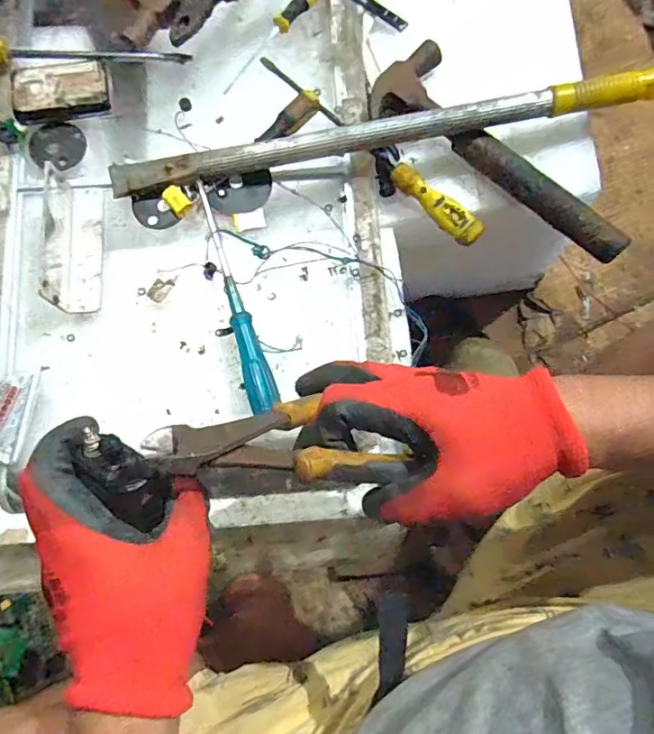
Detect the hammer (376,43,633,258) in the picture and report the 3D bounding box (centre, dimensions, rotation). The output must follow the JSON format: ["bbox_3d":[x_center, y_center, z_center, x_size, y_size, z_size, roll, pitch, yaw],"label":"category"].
[{"bbox_3d":[0.180,-0.224,0.521,0.305,0.052,0.095,42,81,7],"label":"hammer"}]

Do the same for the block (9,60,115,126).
[{"bbox_3d":[-0.274,-0.286,0.529,0.094,0.017,0.061,-12,79,-3],"label":"block"}]

